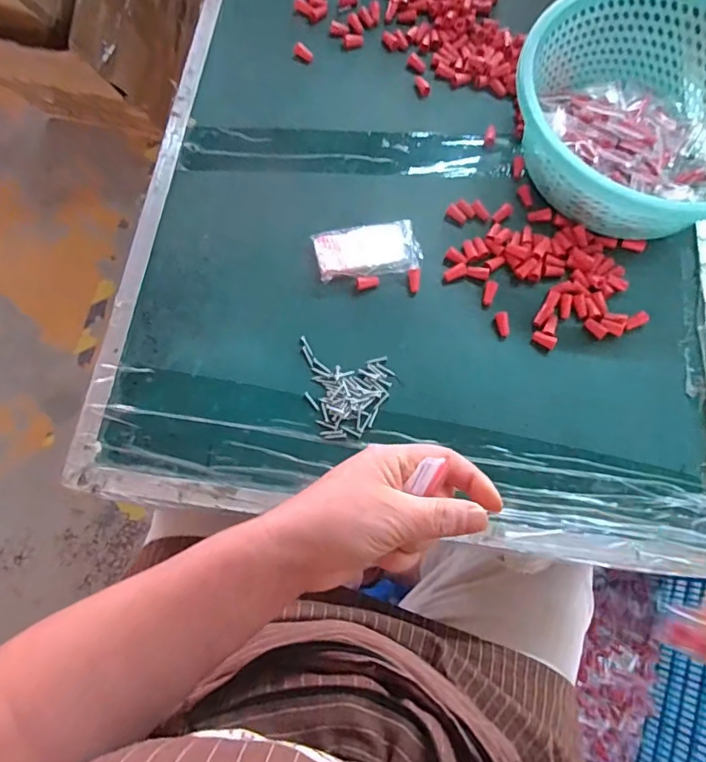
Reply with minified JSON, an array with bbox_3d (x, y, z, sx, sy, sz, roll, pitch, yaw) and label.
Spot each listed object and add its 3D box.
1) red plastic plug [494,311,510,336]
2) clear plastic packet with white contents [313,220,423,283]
[{"bbox_3d":[0.148,-0.057,0.510,0.013,0.007,0.025,-3,75,-3],"label":"red plastic plug"},{"bbox_3d":[0.014,-0.133,0.522,0.102,0.014,0.058,-10,73,-6],"label":"clear plastic packet with white contents"}]

